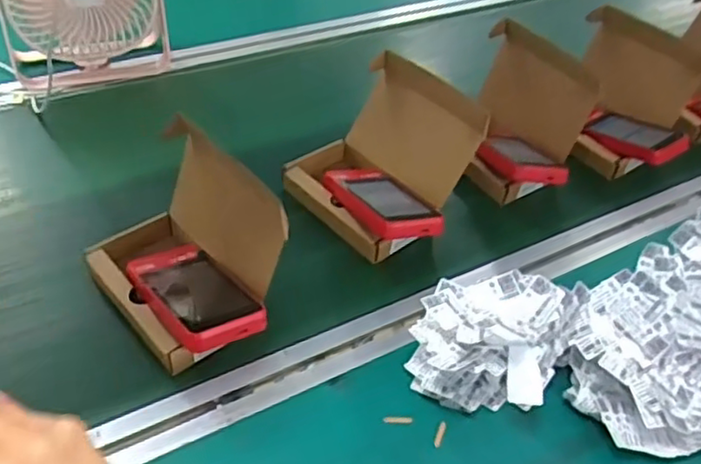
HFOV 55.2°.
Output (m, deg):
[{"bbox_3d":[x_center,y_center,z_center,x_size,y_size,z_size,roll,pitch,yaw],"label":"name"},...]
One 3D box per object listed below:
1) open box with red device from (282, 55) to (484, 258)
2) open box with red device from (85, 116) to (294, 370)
[{"bbox_3d":[0.037,-0.059,0.626,0.136,0.116,0.156,-33,58,-32],"label":"open box with red device"},{"bbox_3d":[-0.124,0.019,0.507,0.116,0.105,0.161,-23,53,-26],"label":"open box with red device"}]

